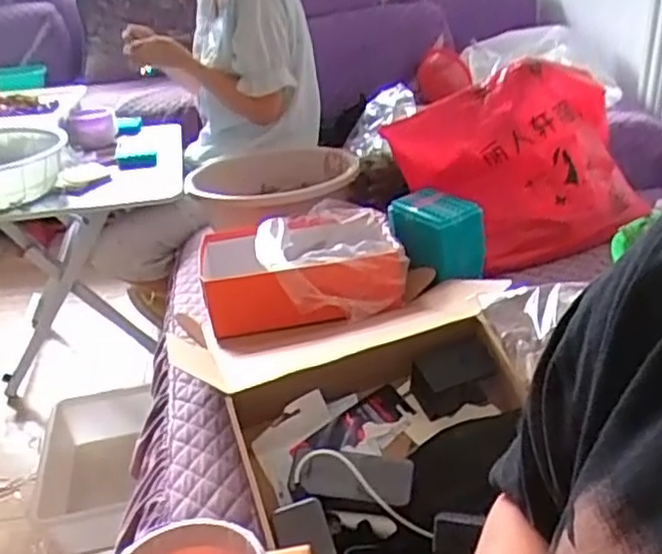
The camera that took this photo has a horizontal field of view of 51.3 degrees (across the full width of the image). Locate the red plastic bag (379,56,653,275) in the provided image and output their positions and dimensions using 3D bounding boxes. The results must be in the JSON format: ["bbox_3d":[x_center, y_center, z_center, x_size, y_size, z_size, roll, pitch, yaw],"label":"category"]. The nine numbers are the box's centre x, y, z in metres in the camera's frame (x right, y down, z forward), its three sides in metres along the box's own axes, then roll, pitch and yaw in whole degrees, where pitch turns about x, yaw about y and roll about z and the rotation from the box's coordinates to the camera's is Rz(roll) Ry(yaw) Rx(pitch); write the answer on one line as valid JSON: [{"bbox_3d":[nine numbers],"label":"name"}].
[{"bbox_3d":[0.360,-0.225,1.272,0.352,0.261,0.442,18,35,36],"label":"red plastic bag"}]

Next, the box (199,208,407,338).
[{"bbox_3d":[-0.050,-0.022,1.109,0.301,0.100,0.241,-9,28,-8],"label":"box"}]

